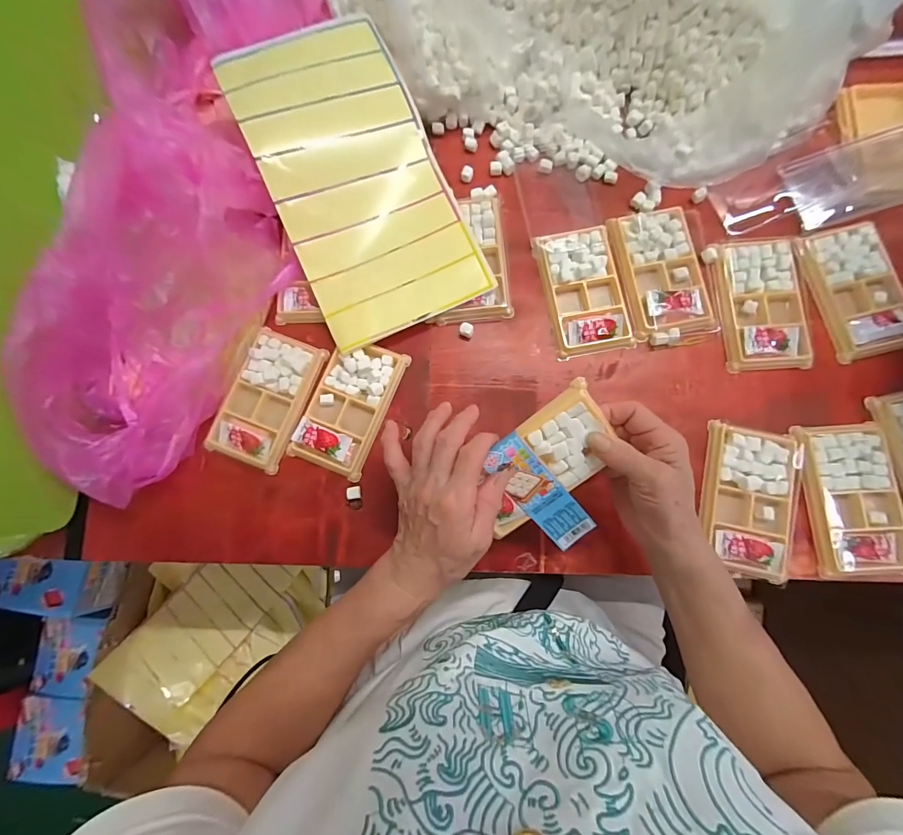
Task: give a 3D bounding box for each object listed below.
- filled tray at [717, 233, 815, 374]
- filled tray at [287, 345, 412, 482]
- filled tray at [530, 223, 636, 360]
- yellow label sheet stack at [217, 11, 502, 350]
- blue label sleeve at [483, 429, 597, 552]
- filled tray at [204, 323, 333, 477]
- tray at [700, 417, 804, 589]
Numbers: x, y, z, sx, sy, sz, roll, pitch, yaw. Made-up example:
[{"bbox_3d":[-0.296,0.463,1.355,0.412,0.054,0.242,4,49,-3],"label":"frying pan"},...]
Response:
[{"bbox_3d":[0.315,-0.116,0.405,0.078,0.011,0.136,-3,82,3],"label":"filled tray"},{"bbox_3d":[-0.106,-0.012,0.410,0.076,0.015,0.133,20,84,6],"label":"filled tray"},{"bbox_3d":[0.138,-0.133,0.416,0.079,0.013,0.133,-12,81,2],"label":"filled tray"},{"bbox_3d":[-0.096,-0.247,0.415,0.175,0.029,0.319,-23,92,-6],"label":"yellow label sheet stack"},{"bbox_3d":[0.074,0.064,0.333,0.037,0.005,0.117,-39,109,12],"label":"blue label sleeve"},{"bbox_3d":[-0.190,-0.019,0.416,0.078,0.016,0.136,22,84,7],"label":"filled tray"},{"bbox_3d":[0.283,0.078,0.377,0.081,0.016,0.138,11,83,5],"label":"tray"}]

